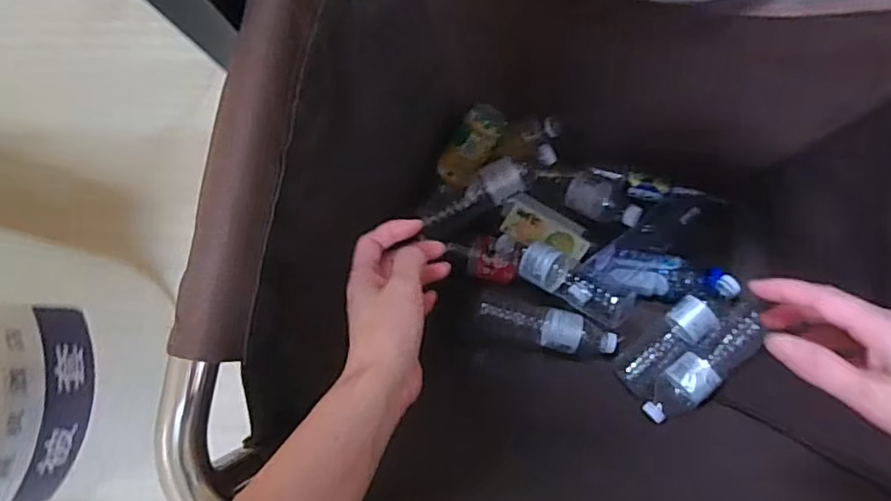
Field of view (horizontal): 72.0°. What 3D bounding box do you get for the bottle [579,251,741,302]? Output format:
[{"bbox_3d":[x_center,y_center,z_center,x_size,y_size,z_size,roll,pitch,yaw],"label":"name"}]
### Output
[{"bbox_3d":[0.332,0.041,0.941,0.239,0.059,0.066,9,87,6],"label":"bottle"}]

